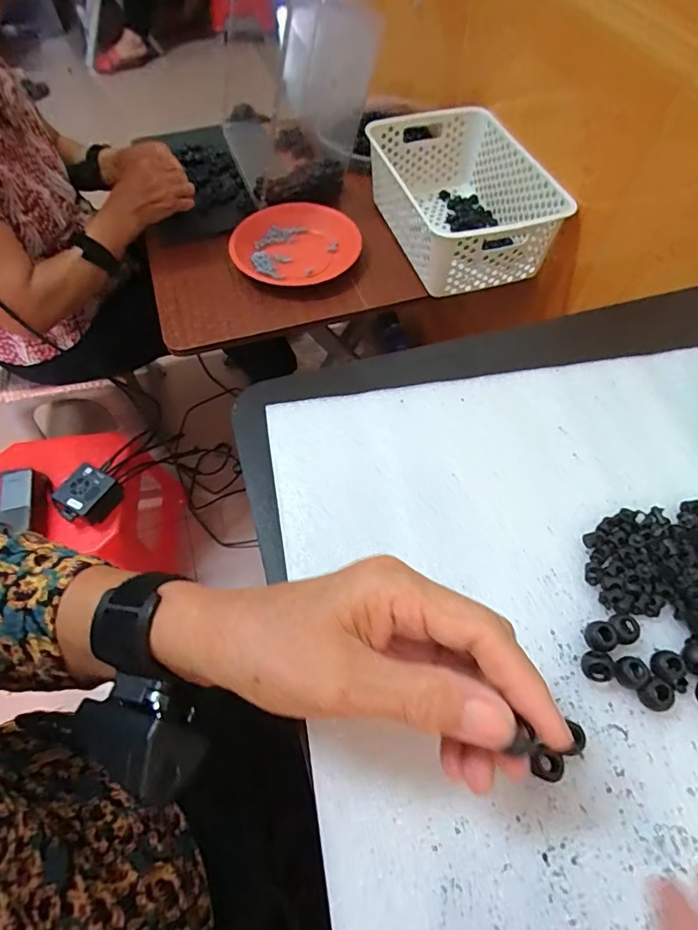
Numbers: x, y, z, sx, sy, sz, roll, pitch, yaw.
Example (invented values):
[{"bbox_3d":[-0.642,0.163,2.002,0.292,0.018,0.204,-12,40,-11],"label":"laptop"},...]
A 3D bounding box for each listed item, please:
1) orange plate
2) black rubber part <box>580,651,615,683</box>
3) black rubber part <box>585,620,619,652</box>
[{"bbox_3d":[-0.082,-0.343,0.772,0.191,0.025,0.165,-3,59,-2],"label":"orange plate"},{"bbox_3d":[0.127,0.103,0.256,0.014,0.016,0.011,17,59,10],"label":"black rubber part"},{"bbox_3d":[0.133,0.091,0.265,0.015,0.010,0.015,-9,59,-7],"label":"black rubber part"}]

